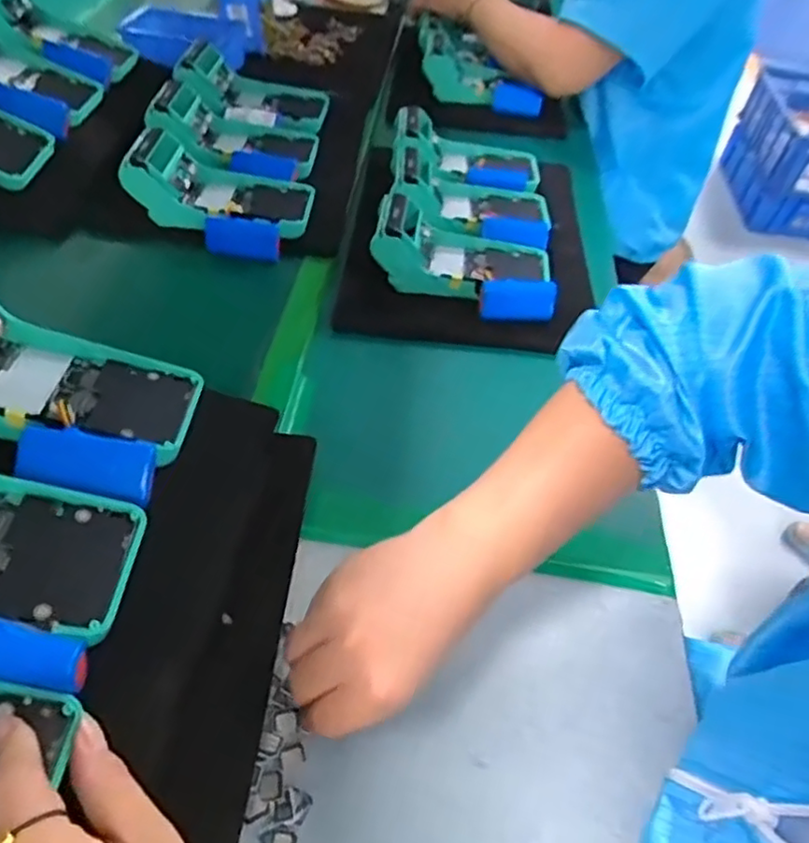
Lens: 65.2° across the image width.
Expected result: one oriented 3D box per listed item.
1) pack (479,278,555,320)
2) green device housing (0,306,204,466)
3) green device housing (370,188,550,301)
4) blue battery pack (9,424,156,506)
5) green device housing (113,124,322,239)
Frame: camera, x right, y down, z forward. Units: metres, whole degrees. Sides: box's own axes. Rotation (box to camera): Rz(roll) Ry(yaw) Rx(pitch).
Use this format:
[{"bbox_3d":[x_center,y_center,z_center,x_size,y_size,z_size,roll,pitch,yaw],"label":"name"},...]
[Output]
[{"bbox_3d":[0.105,-0.112,0.580,0.067,0.036,0.018,3,46,2],"label":"pack"},{"bbox_3d":[-0.210,-0.034,0.362,0.156,0.093,0.090,3,46,2],"label":"green device housing"},{"bbox_3d":[0.057,-0.162,0.610,0.166,0.076,0.092,8,47,7],"label":"green device housing"},{"bbox_3d":[-0.170,0.023,0.343,0.068,0.012,0.033,16,62,-11],"label":"blue battery pack"},{"bbox_3d":[-0.175,-0.223,0.611,0.165,0.079,0.099,1,46,0],"label":"green device housing"}]

